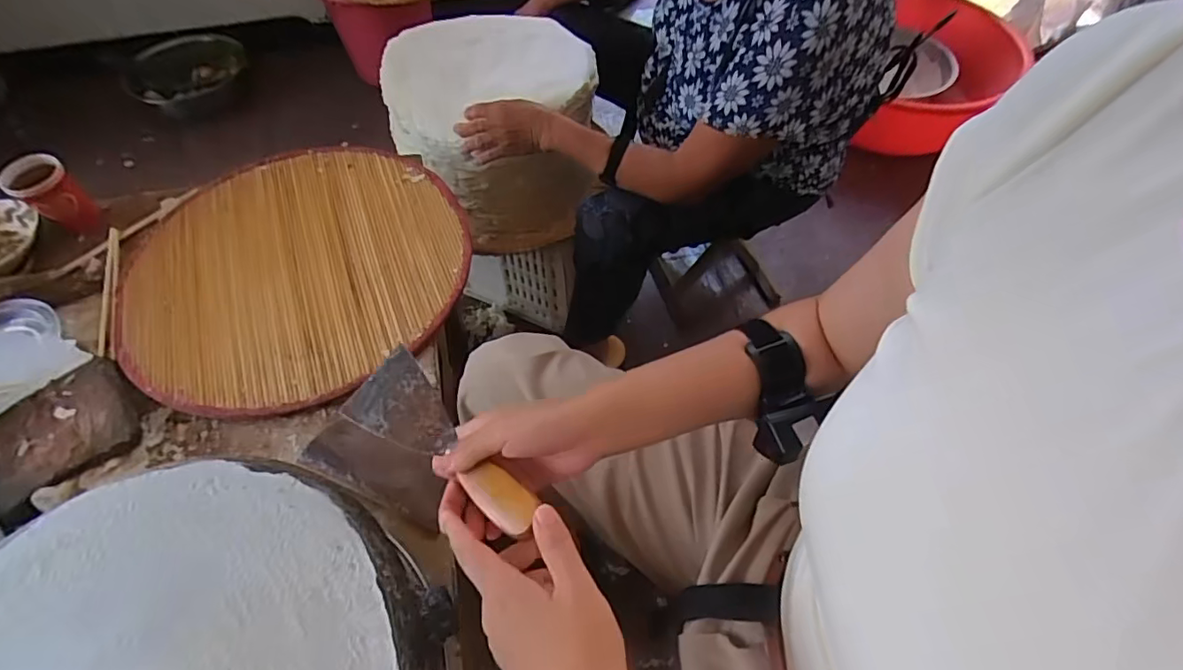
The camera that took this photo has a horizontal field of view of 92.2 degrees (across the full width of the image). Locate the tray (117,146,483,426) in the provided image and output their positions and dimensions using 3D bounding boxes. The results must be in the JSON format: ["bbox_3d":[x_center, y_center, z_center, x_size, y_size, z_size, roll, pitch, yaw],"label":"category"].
[{"bbox_3d":[-0.390,-0.098,0.756,0.425,0.026,0.434,0,57,-1],"label":"tray"}]

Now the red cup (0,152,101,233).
[{"bbox_3d":[-0.732,-0.192,0.774,0.077,0.087,0.065,25,60,14],"label":"red cup"}]

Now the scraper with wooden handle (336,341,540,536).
[{"bbox_3d":[-0.110,0.076,0.410,0.195,0.019,0.060,31,60,34],"label":"scraper with wooden handle"}]

